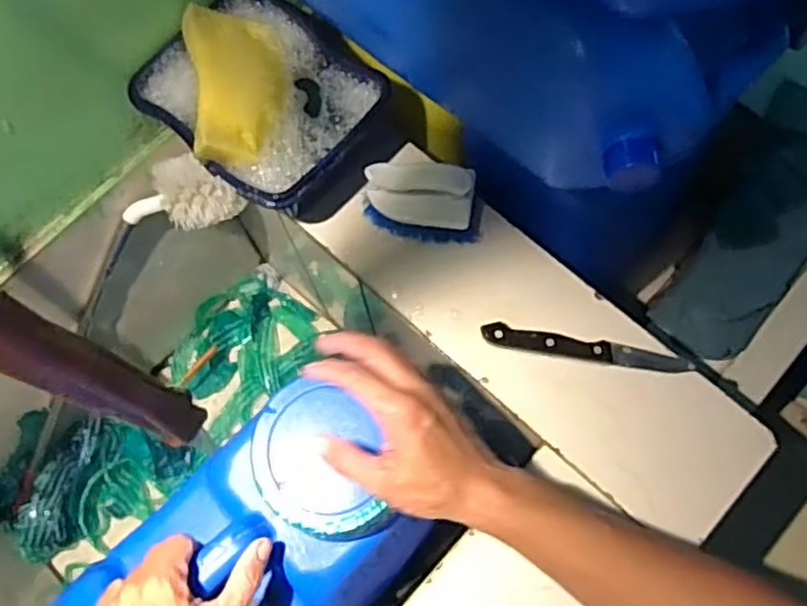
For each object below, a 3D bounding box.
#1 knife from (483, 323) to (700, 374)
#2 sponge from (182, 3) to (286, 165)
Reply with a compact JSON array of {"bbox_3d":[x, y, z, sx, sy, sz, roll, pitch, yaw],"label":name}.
[{"bbox_3d":[0.157,0.040,0.599,0.175,0.009,0.022,10,71,7],"label":"knife"},{"bbox_3d":[-0.145,-0.192,0.605,0.076,0.028,0.147,-10,70,-1],"label":"sponge"}]

